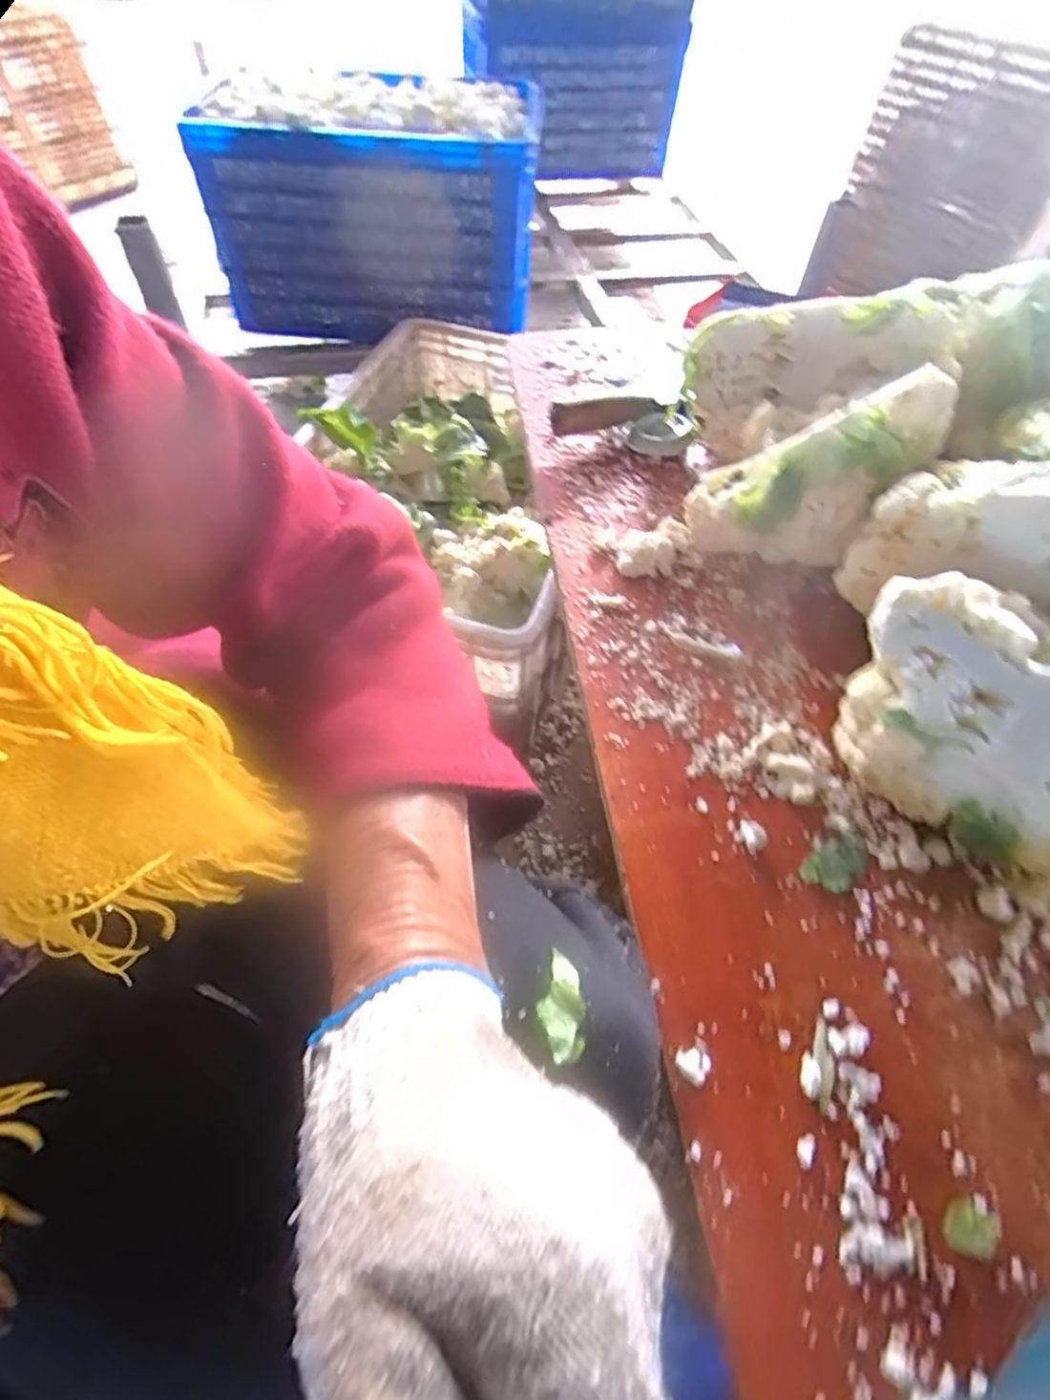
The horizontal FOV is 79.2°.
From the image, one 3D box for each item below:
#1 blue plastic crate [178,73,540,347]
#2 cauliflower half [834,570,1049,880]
[{"bbox_3d":[-0.241,-0.810,1.041,0.495,0.303,0.271,1,56,-3],"label":"blue plastic crate"},{"bbox_3d":[0.249,0.025,0.331,0.178,0.100,0.103,29,59,16],"label":"cauliflower half"}]

